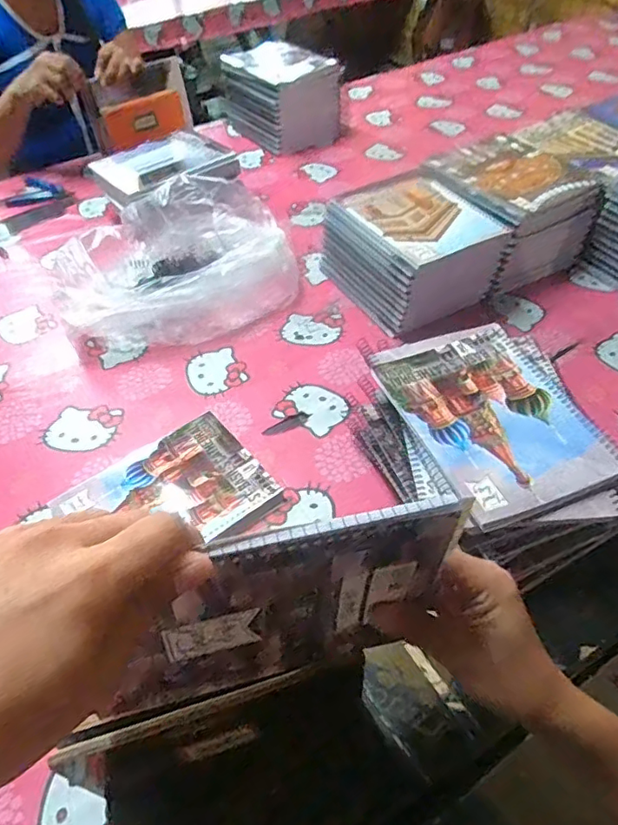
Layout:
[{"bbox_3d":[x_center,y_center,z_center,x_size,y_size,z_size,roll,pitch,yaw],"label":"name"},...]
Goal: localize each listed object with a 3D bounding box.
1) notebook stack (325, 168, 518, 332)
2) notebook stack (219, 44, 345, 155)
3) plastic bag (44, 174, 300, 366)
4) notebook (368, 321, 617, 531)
[{"bbox_3d":[0.136,-0.220,0.759,0.171,0.120,0.196,-26,53,-19],"label":"notebook stack"},{"bbox_3d":[-0.059,-0.643,1.126,0.157,0.150,0.230,-30,54,-22],"label":"notebook stack"},{"bbox_3d":[-0.184,-0.216,0.769,0.311,0.123,0.235,-15,50,-10],"label":"plastic bag"},{"bbox_3d":[0.167,-0.006,0.513,0.157,0.012,0.215,-18,50,-13],"label":"notebook"}]

